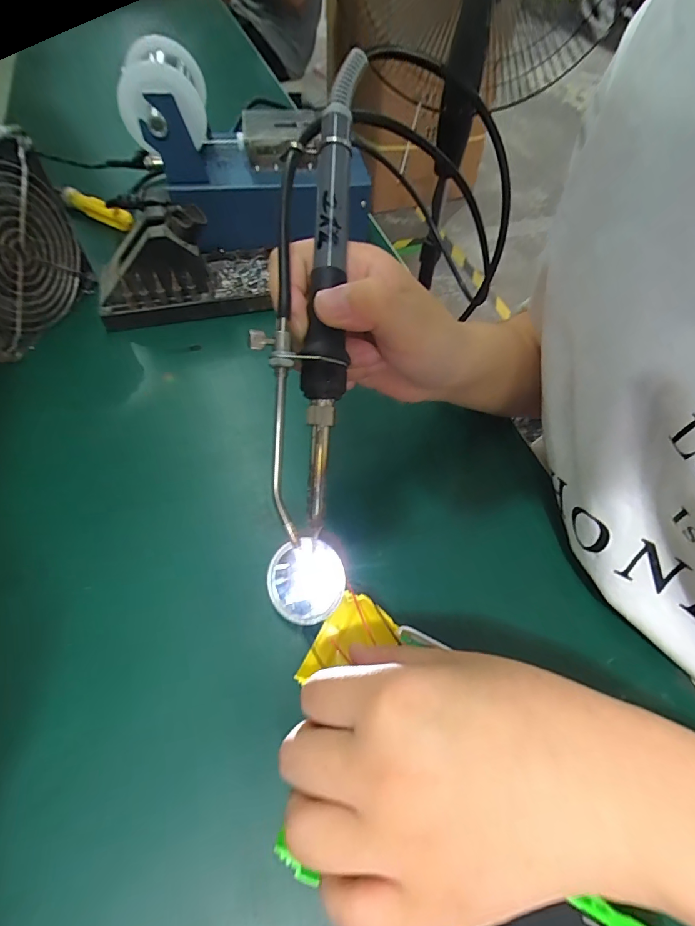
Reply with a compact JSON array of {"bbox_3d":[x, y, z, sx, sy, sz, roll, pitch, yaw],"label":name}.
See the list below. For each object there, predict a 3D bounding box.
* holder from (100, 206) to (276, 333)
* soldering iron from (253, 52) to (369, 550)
[{"bbox_3d":[-0.140,-0.175,0.377,0.155,0.074,0.073,-14,59,-11],"label":"holder"},{"bbox_3d":[-0.017,-0.071,0.182,0.033,0.019,0.195,4,88,0],"label":"soldering iron"}]

